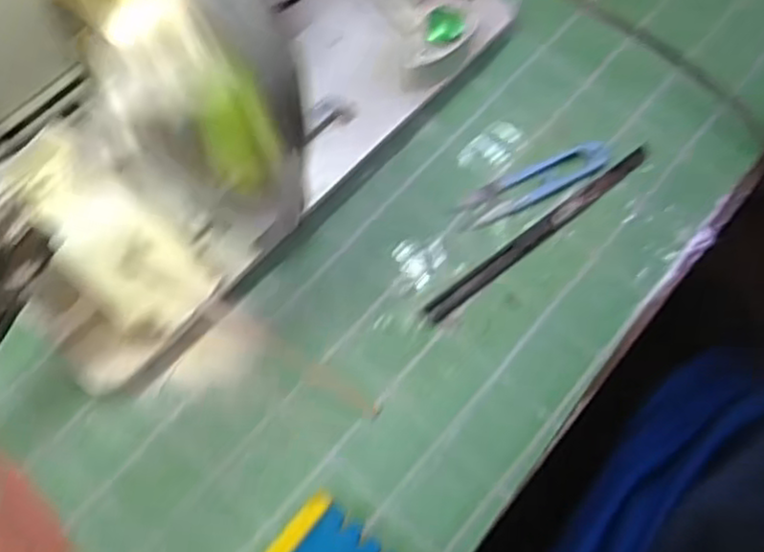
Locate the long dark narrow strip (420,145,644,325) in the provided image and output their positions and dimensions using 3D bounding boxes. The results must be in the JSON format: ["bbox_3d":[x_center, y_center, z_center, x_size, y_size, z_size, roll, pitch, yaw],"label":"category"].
[{"bbox_3d":[0.097,-0.028,0.443,0.176,0.004,0.011,-36,73,-15],"label":"long dark narrow strip"}]

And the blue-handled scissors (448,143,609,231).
[{"bbox_3d":[0.094,-0.058,0.451,0.101,0.008,0.024,-25,71,-11],"label":"blue-handled scissors"}]

